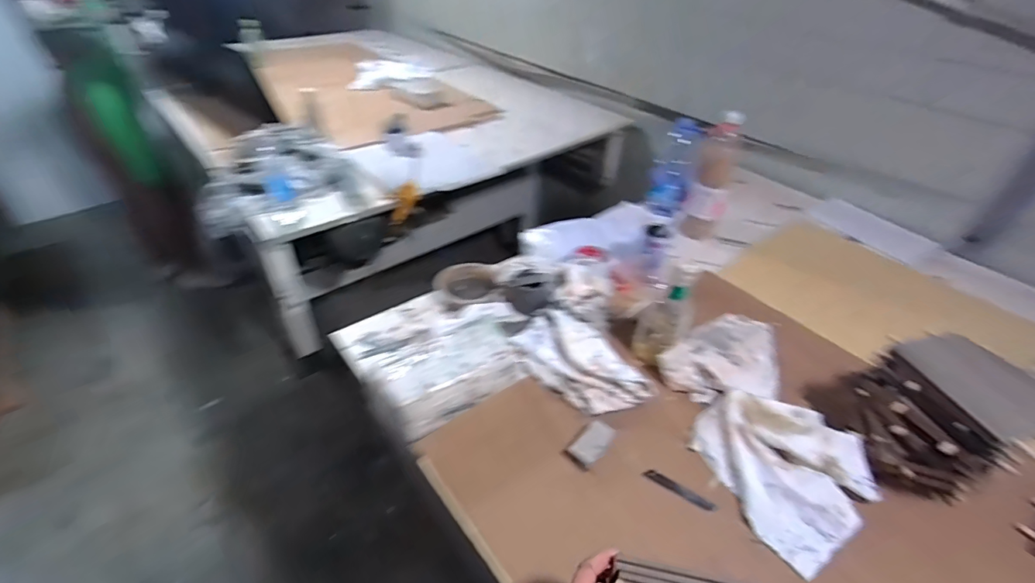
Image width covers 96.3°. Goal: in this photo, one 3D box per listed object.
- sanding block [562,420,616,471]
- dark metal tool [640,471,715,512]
[{"bbox_3d":[0.107,0.219,0.669,0.041,0.023,0.078,31,47,30],"label":"sanding block"},{"bbox_3d":[0.222,0.273,0.637,0.096,0.011,0.016,23,44,23],"label":"dark metal tool"}]

